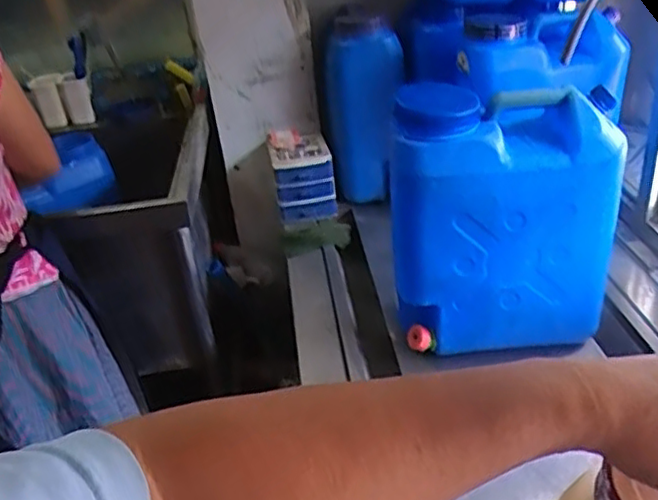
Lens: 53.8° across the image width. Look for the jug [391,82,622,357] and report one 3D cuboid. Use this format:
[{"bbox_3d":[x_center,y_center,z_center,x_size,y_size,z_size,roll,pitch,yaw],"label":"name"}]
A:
[{"bbox_3d":[0.265,-0.040,1.012,0.319,0.397,0.156,-9,32,-5],"label":"jug"}]

